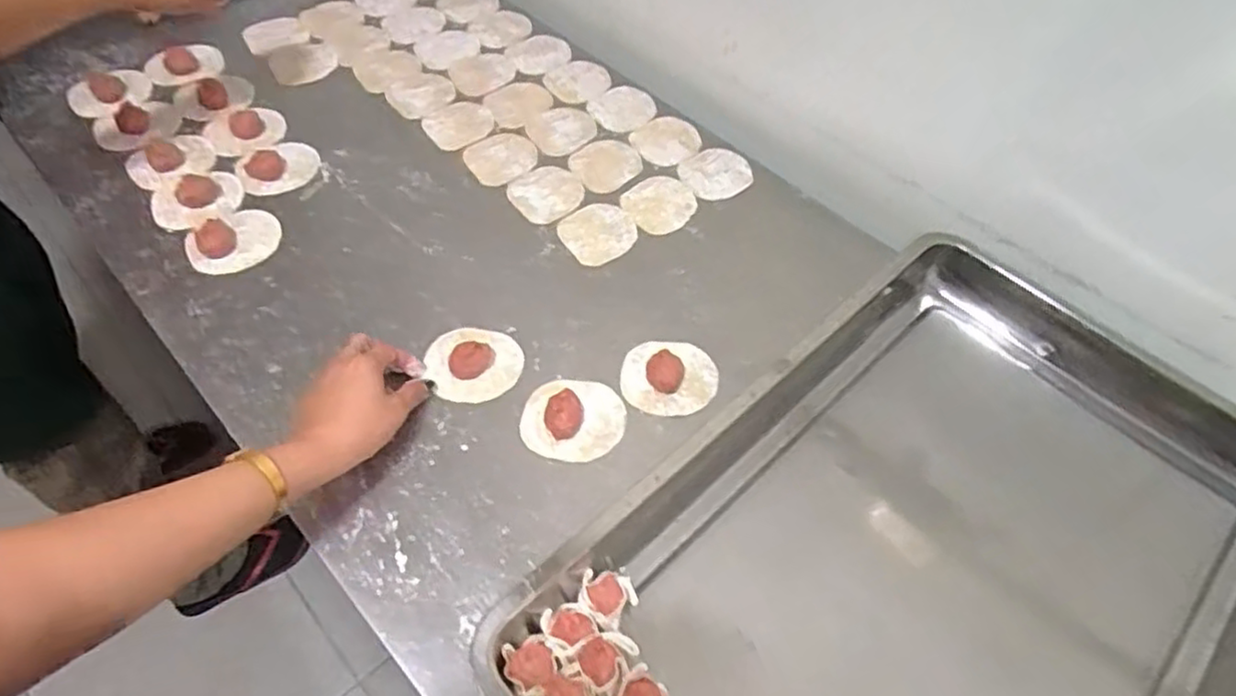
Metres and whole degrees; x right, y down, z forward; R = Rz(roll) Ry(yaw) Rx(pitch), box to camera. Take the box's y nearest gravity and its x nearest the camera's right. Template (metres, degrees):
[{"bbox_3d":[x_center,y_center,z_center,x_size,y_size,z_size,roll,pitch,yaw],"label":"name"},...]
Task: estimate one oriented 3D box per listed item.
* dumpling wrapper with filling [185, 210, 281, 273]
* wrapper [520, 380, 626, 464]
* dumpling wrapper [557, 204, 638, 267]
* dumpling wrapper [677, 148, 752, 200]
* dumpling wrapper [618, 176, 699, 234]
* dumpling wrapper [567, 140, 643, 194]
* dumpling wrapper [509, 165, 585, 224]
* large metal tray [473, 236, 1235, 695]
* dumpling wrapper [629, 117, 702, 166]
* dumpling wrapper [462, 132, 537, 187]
[{"bbox_3d":[-0.374,-0.109,0.687,0.084,0.023,0.074,-25,61,-20],"label":"dumpling wrapper with filling"},{"bbox_3d":[-0.036,0.055,0.587,0.082,0.018,0.073,5,55,-1],"label":"wrapper"},{"bbox_3d":[-0.018,-0.120,0.730,0.079,0.004,0.070,-34,64,-24],"label":"dumpling wrapper"},{"bbox_3d":[0.112,-0.197,0.802,0.078,0.005,0.078,-1,55,2],"label":"dumpling wrapper"},{"bbox_3d":[0.049,-0.156,0.760,0.087,0.004,0.071,-35,64,-24],"label":"dumpling wrapper"},{"bbox_3d":[-0.012,-0.206,0.800,0.077,0.010,0.090,36,60,19],"label":"dumpling wrapper"},{"bbox_3d":[-0.077,-0.166,0.762,0.078,0.004,0.074,2,55,-3],"label":"dumpling wrapper"},{"bbox_3d":[0.240,0.166,0.518,0.620,0.073,0.383,-37,65,-25],"label":"large metal tray"},{"bbox_3d":[0.057,-0.244,0.831,0.080,0.008,0.079,2,55,-3],"label":"dumpling wrapper"},{"bbox_3d":[-0.129,-0.215,0.793,0.088,0.004,0.070,-38,66,-26],"label":"dumpling wrapper"}]

